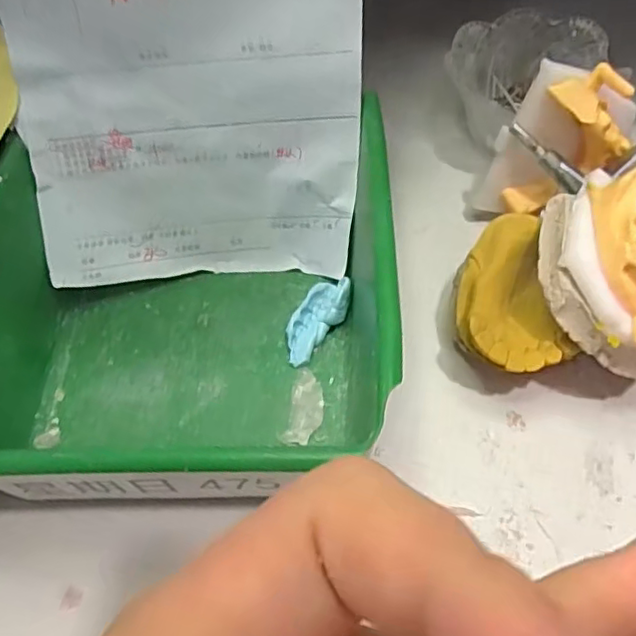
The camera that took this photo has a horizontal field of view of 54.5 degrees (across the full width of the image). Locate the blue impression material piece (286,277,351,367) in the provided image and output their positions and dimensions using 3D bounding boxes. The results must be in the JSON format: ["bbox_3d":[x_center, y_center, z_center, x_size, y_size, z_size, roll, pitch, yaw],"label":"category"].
[{"bbox_3d":[0.000,0.001,0.273,0.017,0.012,0.044,30,63,20],"label":"blue impression material piece"}]

